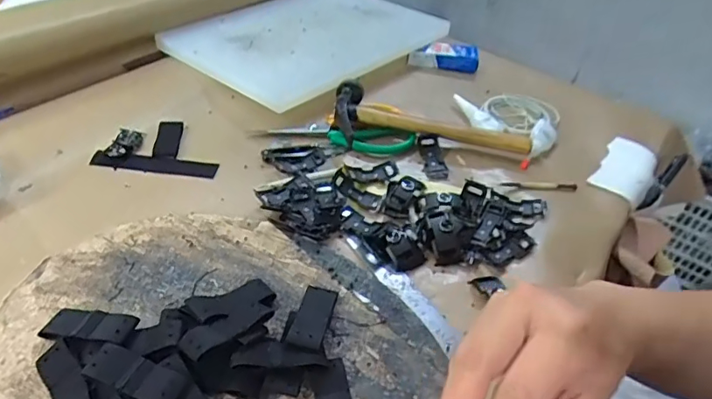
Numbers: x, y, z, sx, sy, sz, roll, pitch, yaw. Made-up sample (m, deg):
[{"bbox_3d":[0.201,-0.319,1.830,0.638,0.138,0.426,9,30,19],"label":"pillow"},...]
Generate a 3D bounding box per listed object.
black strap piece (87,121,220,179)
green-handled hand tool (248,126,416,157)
[{"bbox_3d":[-0.209,-0.058,0.567,0.127,0.007,0.088,7,40,1],"label":"black strap piece"},{"bbox_3d":[-0.025,-0.074,0.601,0.187,0.011,0.046,5,40,-1],"label":"green-handled hand tool"}]

